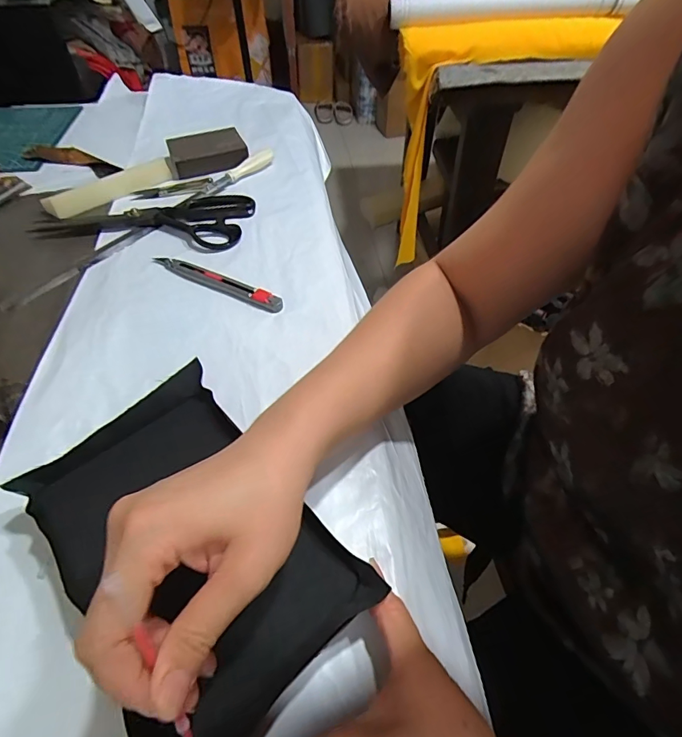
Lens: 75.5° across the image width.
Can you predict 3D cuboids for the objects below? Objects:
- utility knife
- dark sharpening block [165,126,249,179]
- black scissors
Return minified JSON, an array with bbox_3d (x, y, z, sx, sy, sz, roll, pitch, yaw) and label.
[{"bbox_3d":[-0.129,-0.087,0.447,0.158,0.008,0.020,22,54,17],"label":"utility knife"},{"bbox_3d":[-0.186,-0.298,0.605,0.103,0.023,0.079,-15,52,-12],"label":"dark sharpening block"},{"bbox_3d":[-0.228,-0.179,0.520,0.237,0.012,0.100,3,51,2],"label":"black scissors"}]

